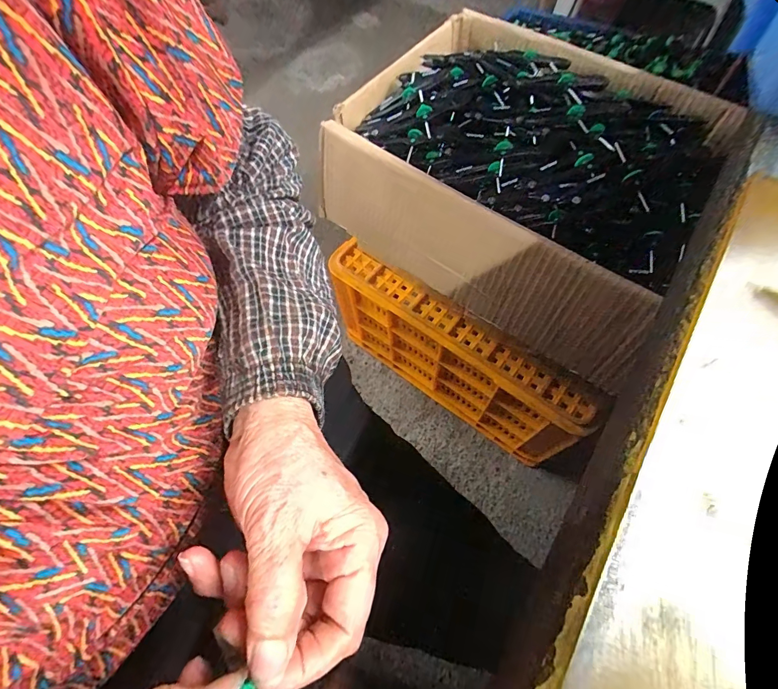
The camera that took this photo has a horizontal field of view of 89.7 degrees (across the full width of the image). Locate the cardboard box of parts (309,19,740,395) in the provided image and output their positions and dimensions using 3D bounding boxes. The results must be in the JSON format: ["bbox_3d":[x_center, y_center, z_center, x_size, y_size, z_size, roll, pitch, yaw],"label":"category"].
[{"bbox_3d":[0.154,-0.204,0.444,0.403,0.133,0.312,36,71,19],"label":"cardboard box of parts"}]

